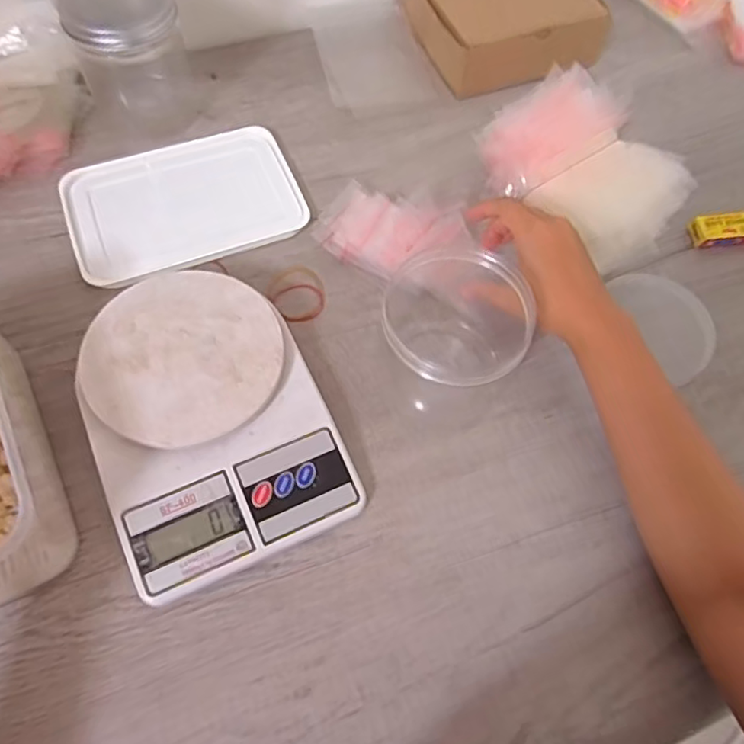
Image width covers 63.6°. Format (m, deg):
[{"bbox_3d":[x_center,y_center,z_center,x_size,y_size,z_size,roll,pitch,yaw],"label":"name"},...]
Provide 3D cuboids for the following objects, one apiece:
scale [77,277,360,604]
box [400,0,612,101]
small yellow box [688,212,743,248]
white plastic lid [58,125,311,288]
[{"bbox_3d":[-0.113,0.028,0.411,0.150,0.038,0.208,-23,68,-13],"label":"scale"},{"bbox_3d":[0.128,-0.357,0.596,0.157,0.050,0.173,-15,66,-11],"label":"box"},{"bbox_3d":[0.323,-0.127,0.526,0.092,0.013,0.027,-5,65,-6],"label":"small yellow box"},{"bbox_3d":[-0.160,-0.147,0.513,0.188,0.010,0.133,-21,68,-13],"label":"white plastic lid"}]

